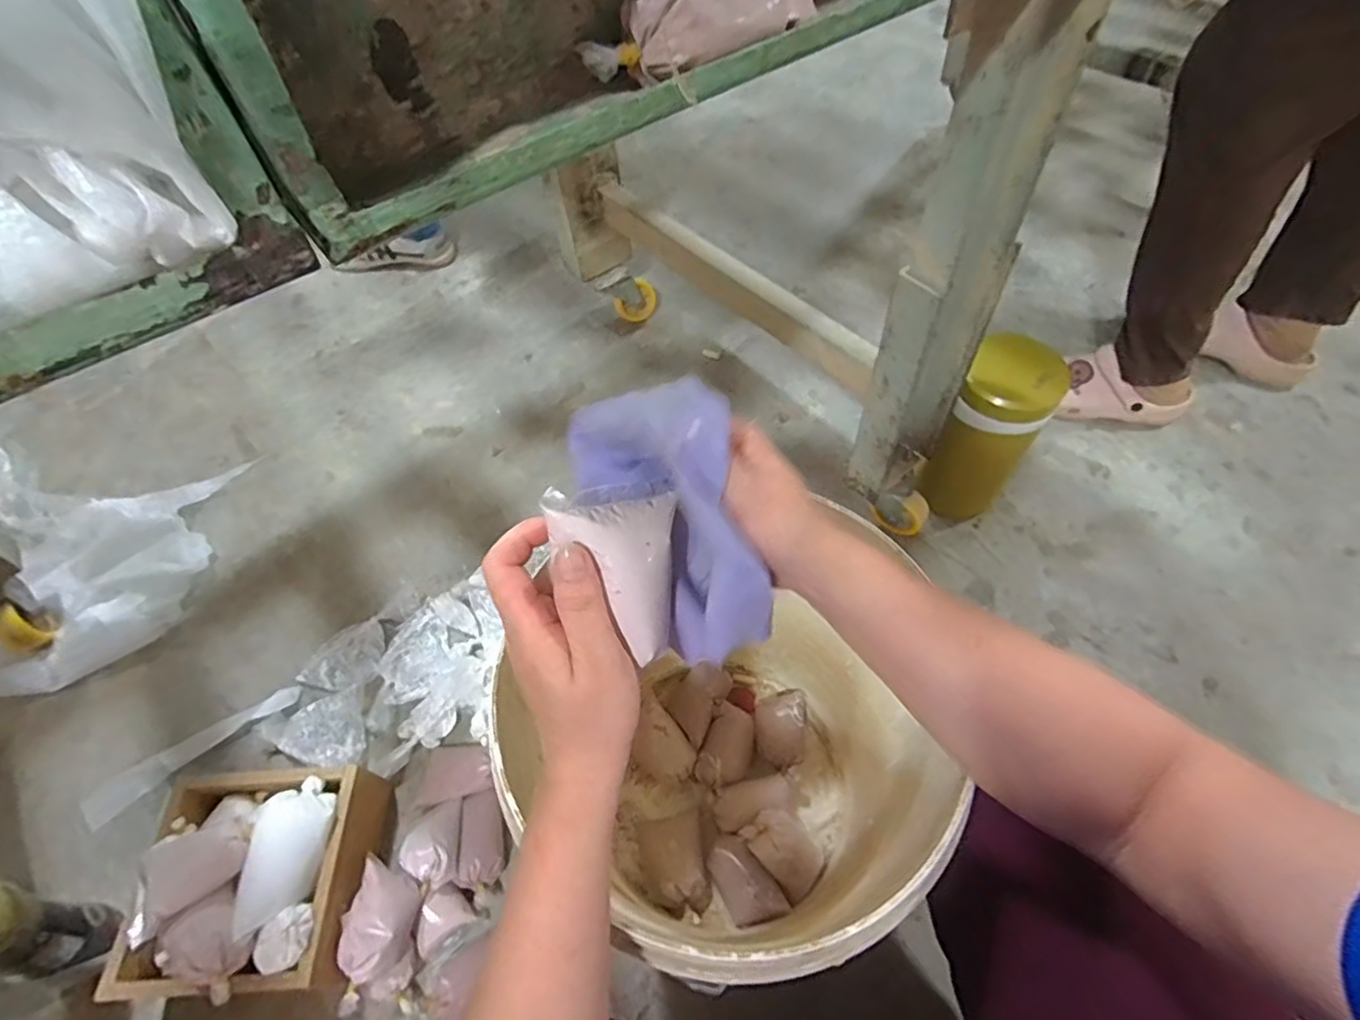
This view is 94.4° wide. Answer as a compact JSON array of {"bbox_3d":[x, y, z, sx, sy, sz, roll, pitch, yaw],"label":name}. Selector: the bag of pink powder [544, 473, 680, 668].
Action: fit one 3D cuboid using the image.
[{"bbox_3d":[-0.037,0.037,0.312,0.060,0.035,0.084,-3,95,-31],"label":"bag of pink powder"}]

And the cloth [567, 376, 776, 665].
[{"bbox_3d":[-0.001,0.000,0.314,0.067,0.111,0.122,-35,61,-19],"label":"cloth"}]

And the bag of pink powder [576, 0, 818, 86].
[{"bbox_3d":[0.012,-0.200,0.248,0.037,0.033,0.099,38,66,24],"label":"bag of pink powder"}]

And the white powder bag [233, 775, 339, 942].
[{"bbox_3d":[-0.365,0.316,0.588,0.064,0.035,0.124,-9,56,-3],"label":"white powder bag"}]

